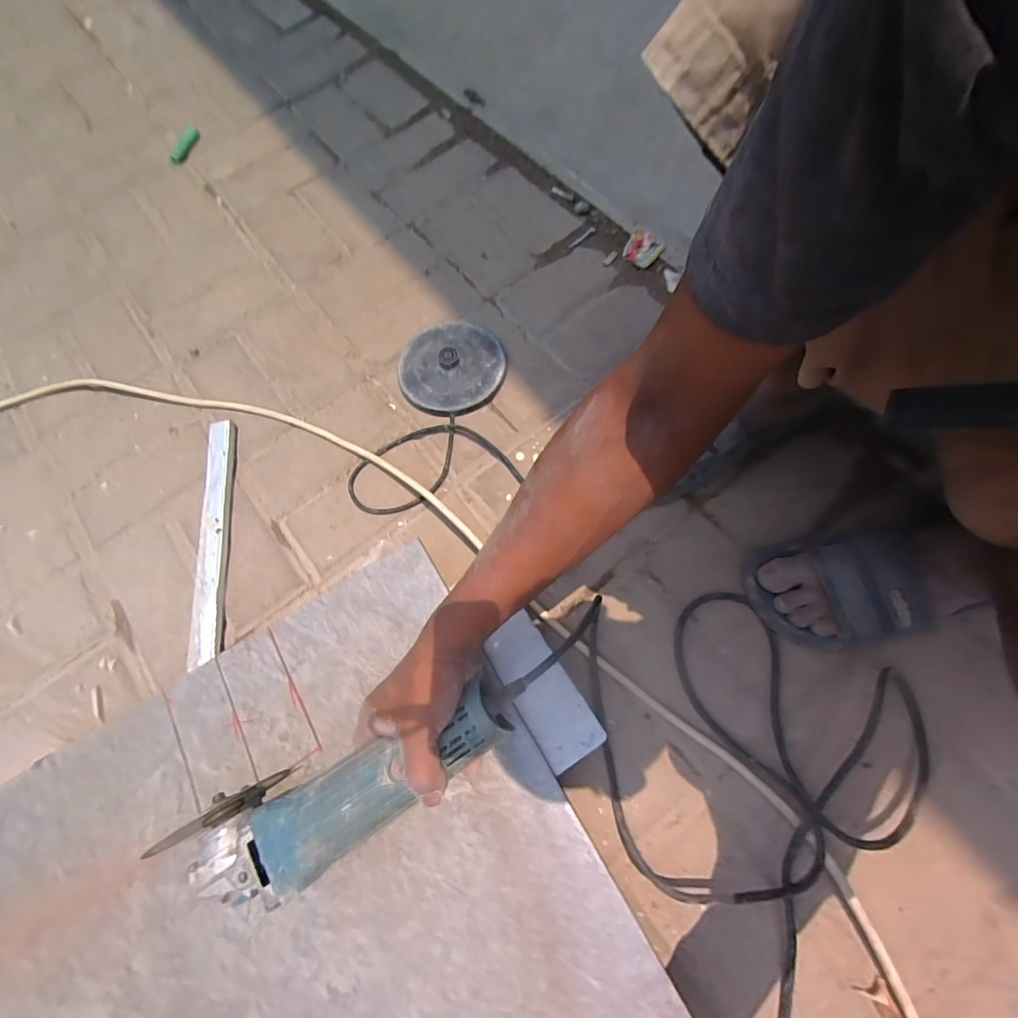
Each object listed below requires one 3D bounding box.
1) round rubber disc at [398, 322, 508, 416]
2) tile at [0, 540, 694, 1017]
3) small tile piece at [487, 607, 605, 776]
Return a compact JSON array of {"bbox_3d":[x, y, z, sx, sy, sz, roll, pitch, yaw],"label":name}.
[{"bbox_3d":[-0.081,-0.201,0.640,0.147,0.033,0.146,-1,69,2],"label":"round rubber disc"},{"bbox_3d":[-0.167,0.341,0.361,0.472,0.015,0.484,-31,71,-10],"label":"tile"},{"bbox_3d":[0.030,0.168,0.428,0.056,0.015,0.133,-30,71,-9],"label":"small tile piece"}]

